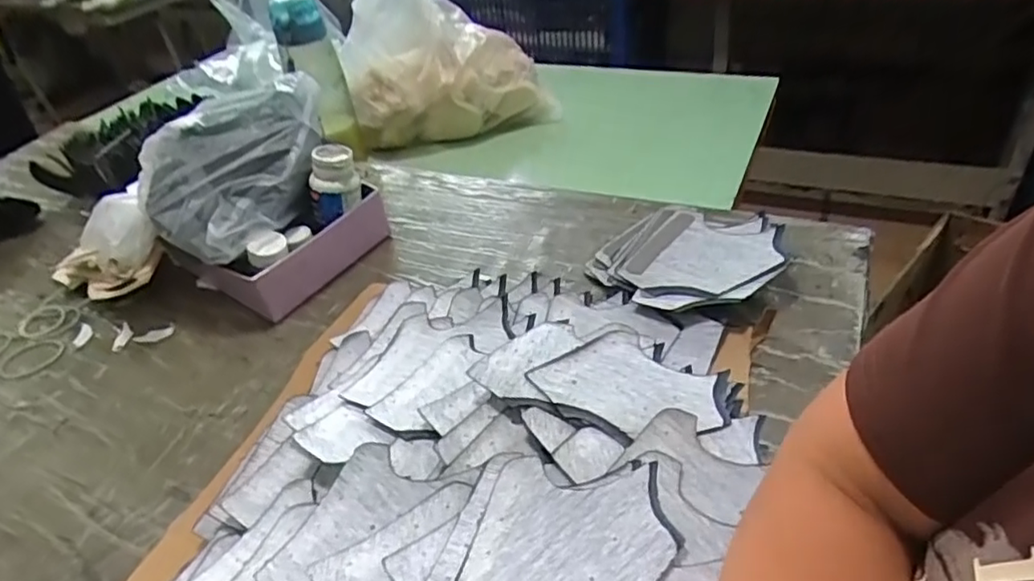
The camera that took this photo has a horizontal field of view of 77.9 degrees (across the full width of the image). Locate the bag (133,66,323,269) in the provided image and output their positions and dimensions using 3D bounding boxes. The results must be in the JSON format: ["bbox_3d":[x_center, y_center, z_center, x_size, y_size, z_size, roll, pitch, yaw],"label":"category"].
[{"bbox_3d":[-0.266,-0.133,0.633,0.112,0.091,0.211,15,45,25],"label":"bag"}]

